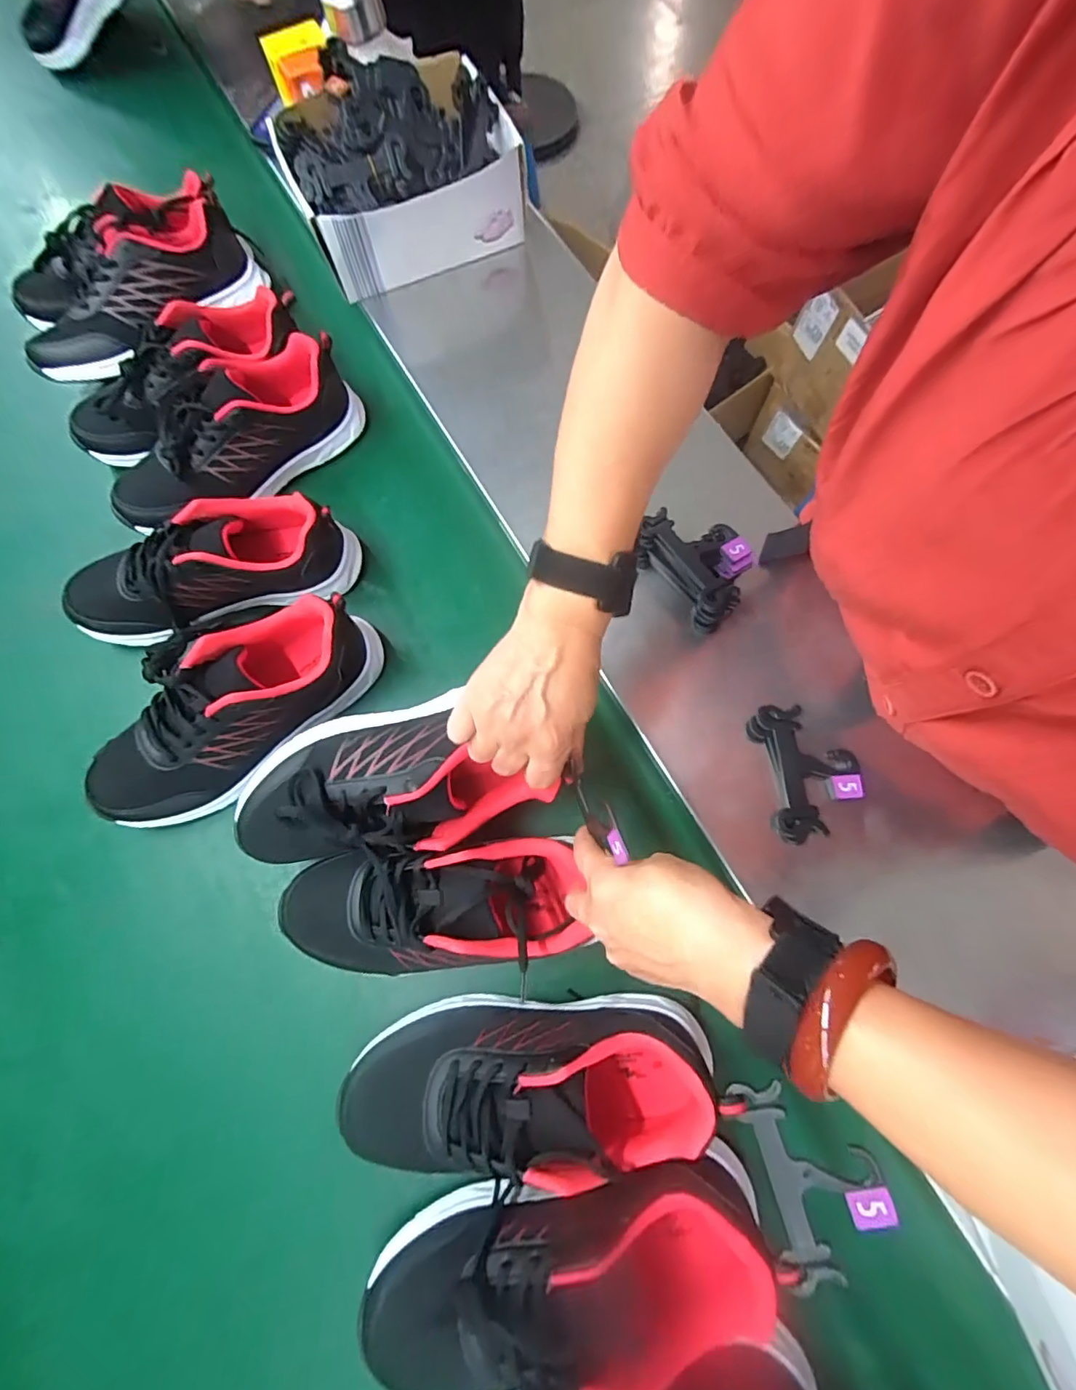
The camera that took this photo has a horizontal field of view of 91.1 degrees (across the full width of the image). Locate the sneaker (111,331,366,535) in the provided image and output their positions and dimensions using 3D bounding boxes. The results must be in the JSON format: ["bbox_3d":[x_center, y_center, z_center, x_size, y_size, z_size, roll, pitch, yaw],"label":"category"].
[{"bbox_3d":[-0.298,-0.254,0.517,0.254,0.080,0.104,-27,75,-8],"label":"sneaker"}]

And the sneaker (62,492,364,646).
[{"bbox_3d":[-0.298,-0.117,0.481,0.254,0.091,0.098,-17,73,-5],"label":"sneaker"}]

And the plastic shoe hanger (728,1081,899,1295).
[{"bbox_3d":[0.162,0.279,0.307,0.066,0.018,0.097,-17,73,5],"label":"plastic shoe hanger"}]

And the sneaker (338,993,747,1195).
[{"bbox_3d":[-0.006,0.260,0.354,0.244,0.082,0.084,-5,73,-1],"label":"sneaker"}]

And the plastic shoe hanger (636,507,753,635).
[{"bbox_3d":[0.141,-0.115,0.456,0.073,0.033,0.101,-36,76,-10],"label":"plastic shoe hanger"}]

